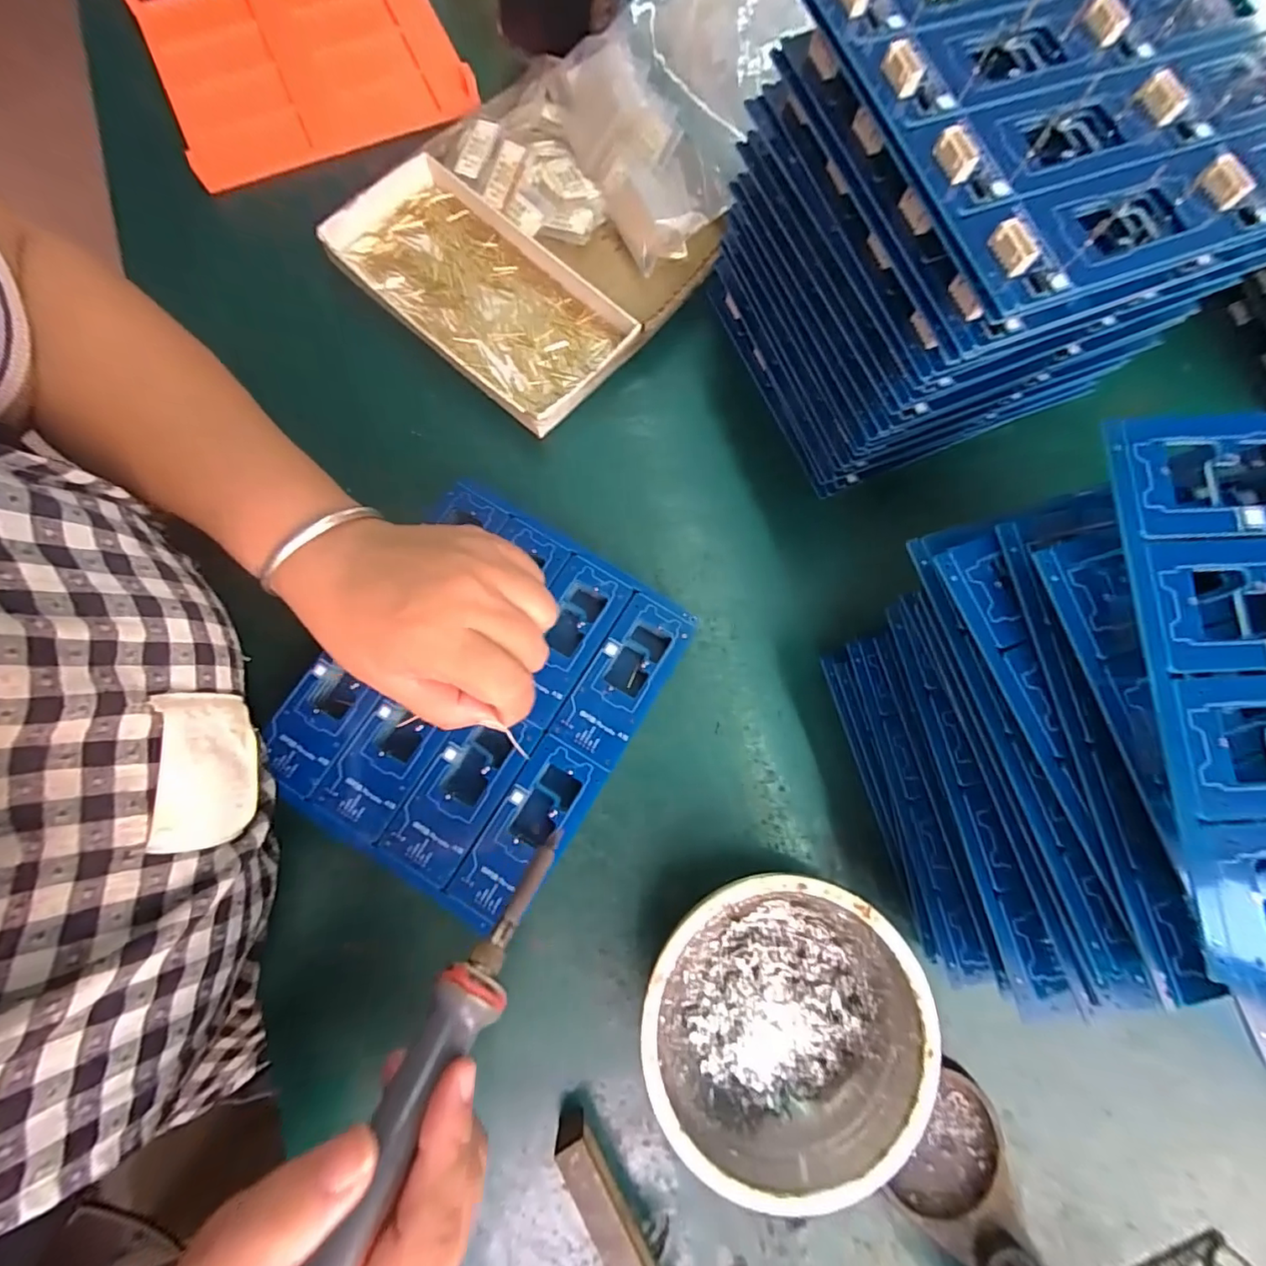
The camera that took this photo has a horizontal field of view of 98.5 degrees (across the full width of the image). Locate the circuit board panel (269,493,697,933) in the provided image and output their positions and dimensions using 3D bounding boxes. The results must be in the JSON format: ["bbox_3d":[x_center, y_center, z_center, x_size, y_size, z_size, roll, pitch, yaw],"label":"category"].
[{"bbox_3d":[-0.079,0.031,0.291,0.158,0.017,0.189,31,80,6],"label":"circuit board panel"}]

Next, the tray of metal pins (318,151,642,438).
[{"bbox_3d":[-0.097,-0.220,0.348,0.197,0.020,0.100,41,80,7],"label":"tray of metal pins"}]

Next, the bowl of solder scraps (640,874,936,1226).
[{"bbox_3d":[0.069,0.180,0.258,0.123,0.044,0.126,0,78,-1],"label":"bowl of solder scraps"}]

